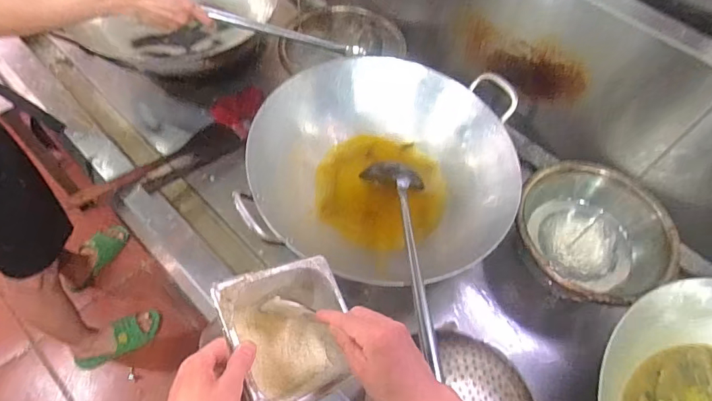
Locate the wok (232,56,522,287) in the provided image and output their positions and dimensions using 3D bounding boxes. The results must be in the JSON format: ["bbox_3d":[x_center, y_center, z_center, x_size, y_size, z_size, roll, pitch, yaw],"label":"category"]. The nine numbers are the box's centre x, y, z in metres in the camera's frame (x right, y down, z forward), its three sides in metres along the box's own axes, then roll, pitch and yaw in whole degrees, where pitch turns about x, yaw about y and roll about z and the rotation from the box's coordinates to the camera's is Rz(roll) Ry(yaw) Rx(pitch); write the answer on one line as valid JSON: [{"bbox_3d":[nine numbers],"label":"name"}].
[{"bbox_3d":[0.052,-0.060,0.858,0.489,0.145,0.442,8,57,0],"label":"wok"}]

